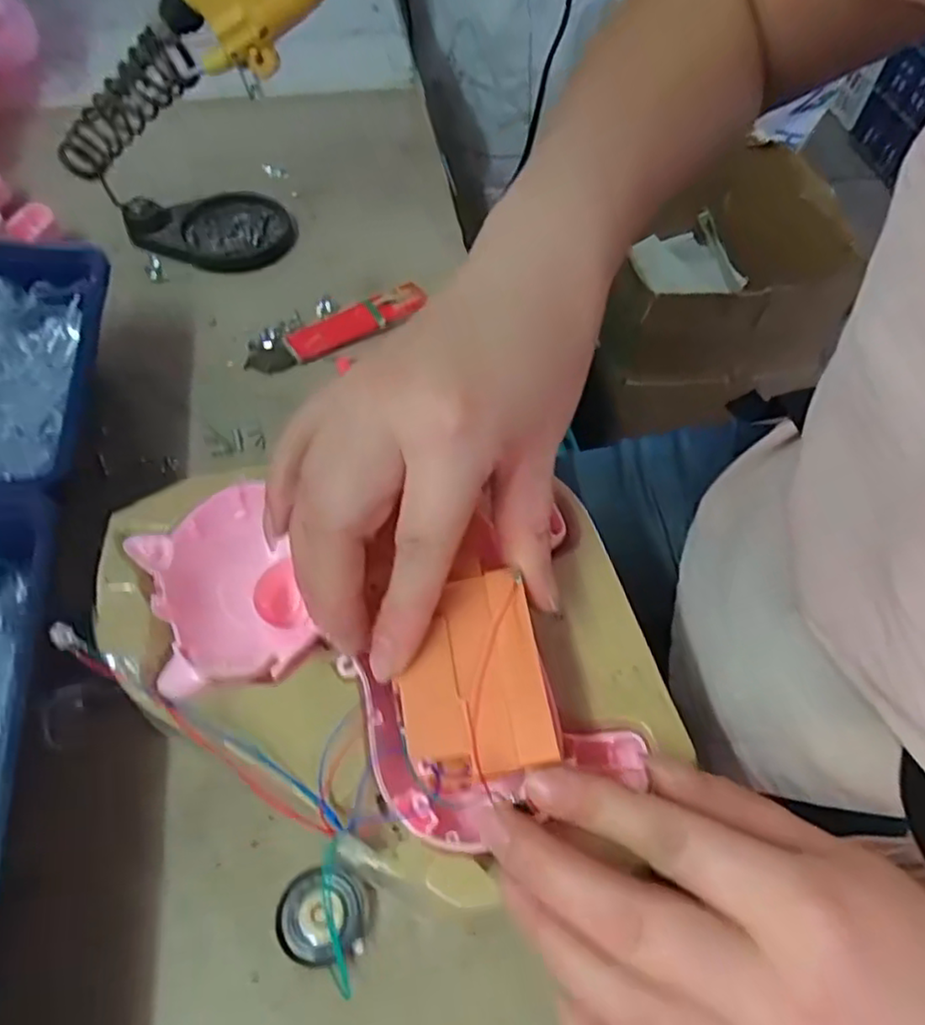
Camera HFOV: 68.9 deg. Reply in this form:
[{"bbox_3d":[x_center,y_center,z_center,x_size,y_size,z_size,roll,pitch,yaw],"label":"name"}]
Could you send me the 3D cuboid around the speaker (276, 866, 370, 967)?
[{"bbox_3d":[-0.046,0.131,0.221,0.028,0.005,0.027,-6,57,-7],"label":"speaker"}]

